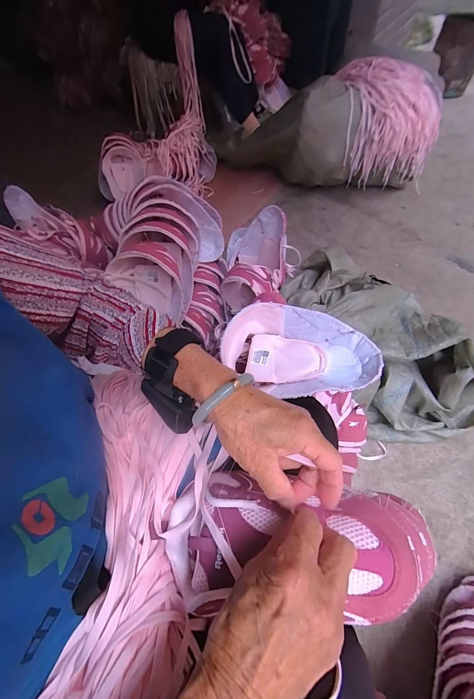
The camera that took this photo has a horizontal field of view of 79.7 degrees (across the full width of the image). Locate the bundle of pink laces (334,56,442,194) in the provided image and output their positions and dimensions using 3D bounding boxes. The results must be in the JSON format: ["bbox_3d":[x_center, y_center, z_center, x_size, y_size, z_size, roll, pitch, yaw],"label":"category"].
[{"bbox_3d":[0.573,-0.876,1.100,0.393,0.317,0.348,14,61,11],"label":"bundle of pink laces"}]

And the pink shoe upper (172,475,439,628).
[{"bbox_3d":[0.054,0.176,0.259,0.240,0.055,0.105,3,60,4],"label":"pink shoe upper"}]

